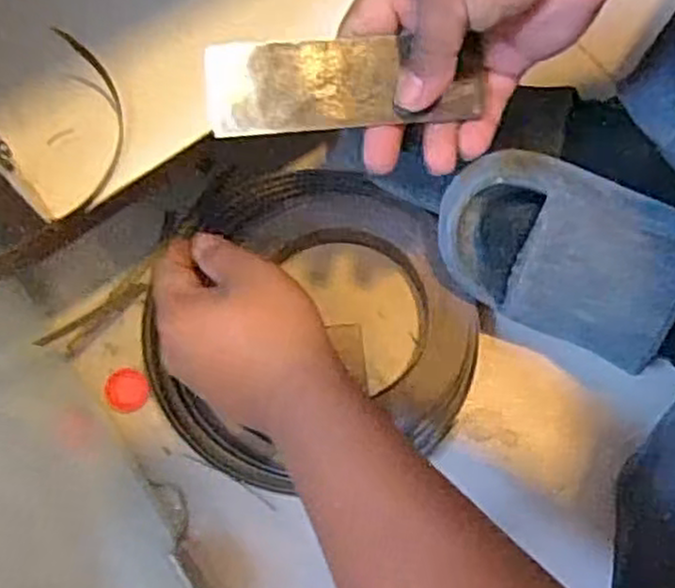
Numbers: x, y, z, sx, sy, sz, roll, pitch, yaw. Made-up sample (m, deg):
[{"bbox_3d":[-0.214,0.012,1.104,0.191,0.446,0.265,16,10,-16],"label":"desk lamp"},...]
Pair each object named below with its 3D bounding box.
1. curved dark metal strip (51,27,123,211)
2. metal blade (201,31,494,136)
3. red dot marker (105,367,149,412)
[{"bbox_3d":[-0.137,-0.102,0.436,0.010,0.038,0.099,-1,100,32],"label":"curved dark metal strip"},{"bbox_3d":[0.004,-0.101,0.364,0.131,0.008,0.042,-4,95,-6],"label":"metal blade"},{"bbox_3d":[-0.151,0.069,0.535,0.030,0.006,0.030,0,72,1],"label":"red dot marker"}]

